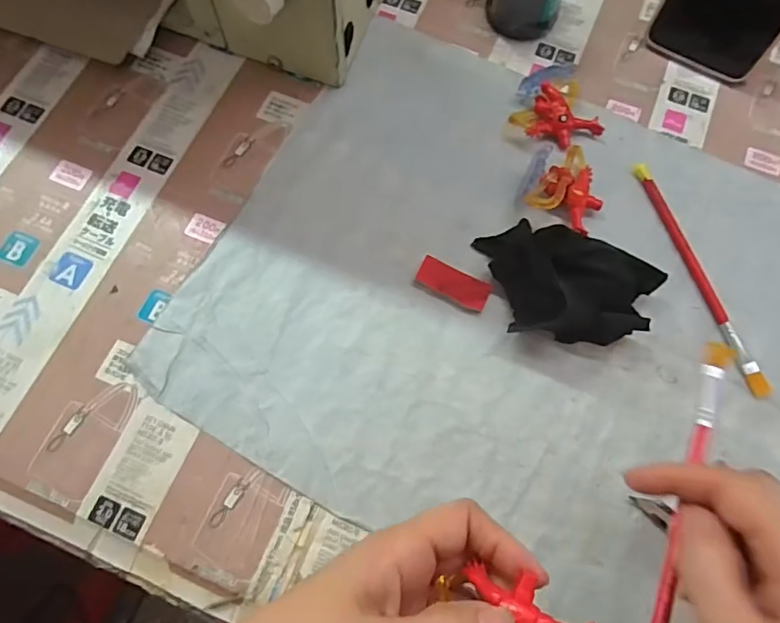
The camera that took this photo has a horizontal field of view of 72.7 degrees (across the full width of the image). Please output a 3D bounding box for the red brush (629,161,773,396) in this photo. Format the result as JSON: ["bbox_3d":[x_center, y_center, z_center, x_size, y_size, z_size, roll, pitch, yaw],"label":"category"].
[{"bbox_3d":[0.186,-0.023,0.318,0.011,0.006,0.155,-17,73,-5],"label":"red brush"}]

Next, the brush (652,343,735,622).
[{"bbox_3d":[0.128,0.079,0.229,0.010,0.010,0.150,25,67,7],"label":"brush"}]

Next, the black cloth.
[{"bbox_3d":[0.099,-0.016,0.300,0.097,0.030,0.061,16,73,5],"label":"black cloth"}]

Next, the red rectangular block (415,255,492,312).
[{"bbox_3d":[0.037,-0.016,0.312,0.043,0.004,0.019,26,71,4],"label":"red rectangular block"}]

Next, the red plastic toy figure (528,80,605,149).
[{"bbox_3d":[0.111,-0.120,0.344,0.047,0.017,0.034,33,75,10],"label":"red plastic toy figure"}]

